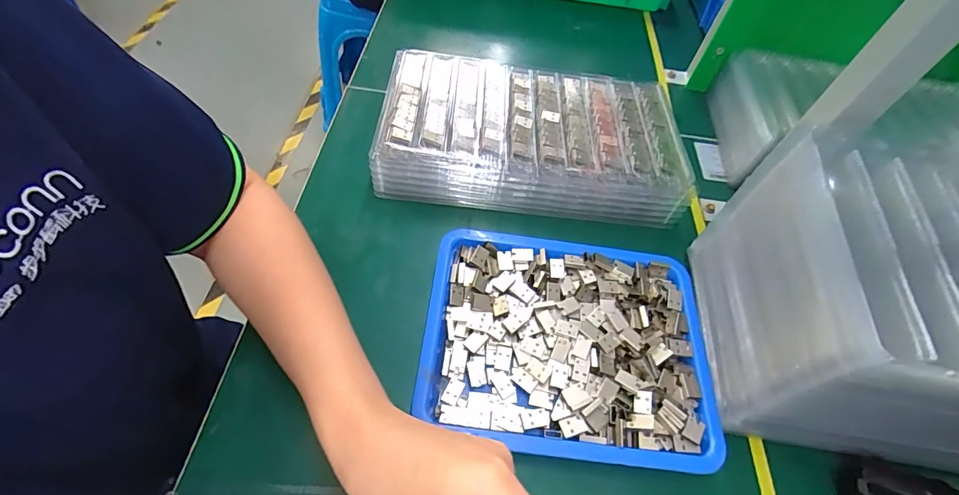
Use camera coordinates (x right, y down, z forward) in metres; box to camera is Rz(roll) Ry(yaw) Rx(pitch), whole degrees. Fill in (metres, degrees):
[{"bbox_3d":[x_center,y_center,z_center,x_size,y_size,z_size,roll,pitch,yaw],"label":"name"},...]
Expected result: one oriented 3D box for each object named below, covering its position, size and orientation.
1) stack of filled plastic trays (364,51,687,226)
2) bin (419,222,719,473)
[{"bbox_3d":[0.052,-0.114,0.446,0.287,0.063,0.158,7,55,-2],"label":"stack of filled plastic trays"},{"bbox_3d":[0.068,0.074,0.344,0.215,0.032,0.168,8,55,-1],"label":"bin"}]

